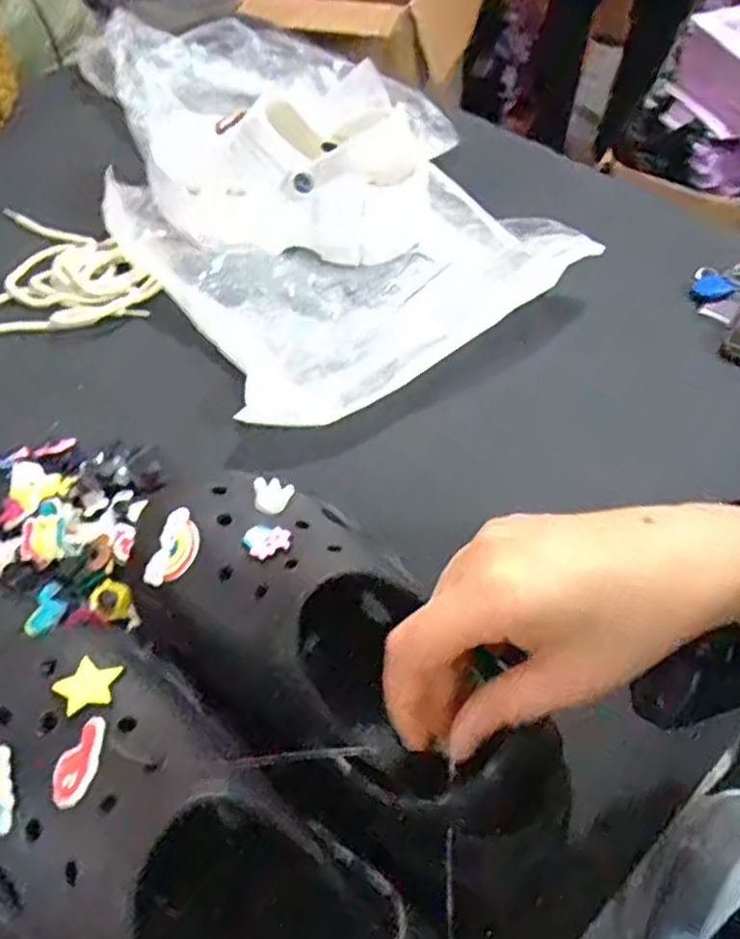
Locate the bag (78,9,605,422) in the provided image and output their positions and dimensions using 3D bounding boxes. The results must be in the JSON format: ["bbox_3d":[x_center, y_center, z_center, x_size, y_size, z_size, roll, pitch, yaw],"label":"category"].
[{"bbox_3d":[-0.087,-0.309,0.661,0.318,0.100,0.616,-22,55,-16],"label":"bag"}]

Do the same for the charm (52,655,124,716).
[{"bbox_3d":[-0.118,0.091,0.300,0.023,0.005,0.026,31,58,23],"label":"charm"}]

